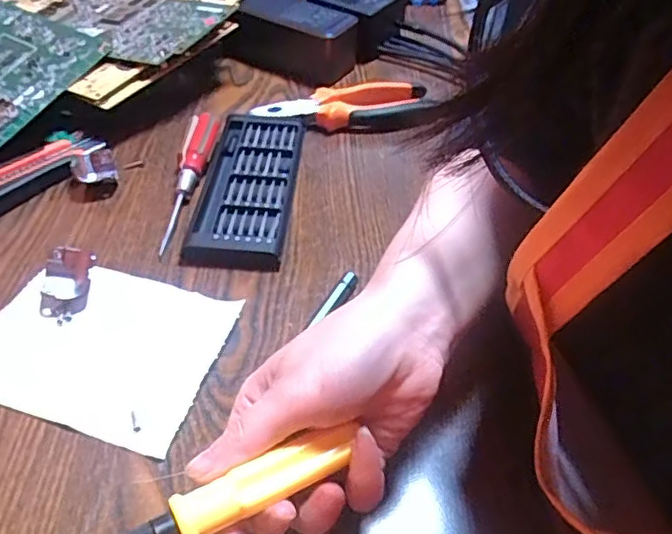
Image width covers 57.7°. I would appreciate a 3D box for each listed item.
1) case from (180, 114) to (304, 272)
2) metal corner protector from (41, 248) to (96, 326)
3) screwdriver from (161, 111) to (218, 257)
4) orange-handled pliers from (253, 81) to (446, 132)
[{"bbox_3d":[-0.067,-0.061,0.456,0.068,0.022,0.160,4,44,2],"label":"case"},{"bbox_3d":[-0.167,0.010,0.377,0.033,0.020,0.045,-1,44,-3],"label":"metal corner protector"},{"bbox_3d":[-0.110,-0.067,0.454,0.020,0.018,0.138,6,50,4],"label":"screwdriver"},{"bbox_3d":[0.014,-0.141,0.534,0.160,0.017,0.054,-10,45,-12],"label":"orange-handled pliers"}]

